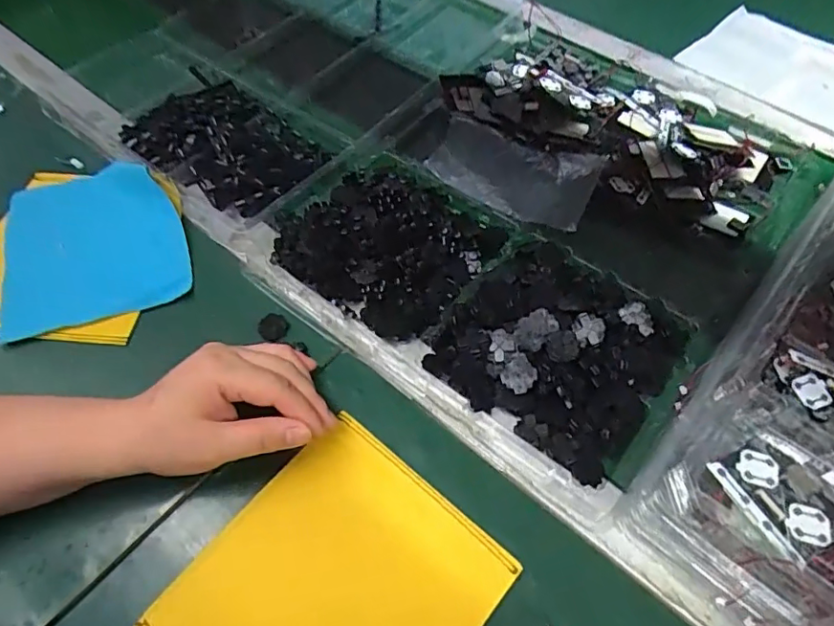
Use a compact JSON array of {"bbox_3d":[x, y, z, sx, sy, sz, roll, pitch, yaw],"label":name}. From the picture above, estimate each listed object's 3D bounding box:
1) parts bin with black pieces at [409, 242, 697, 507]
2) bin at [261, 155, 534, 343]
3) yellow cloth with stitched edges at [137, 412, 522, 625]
[{"bbox_3d":[0.103,0.023,0.397,0.157,0.034,0.149,34,63,20],"label":"parts bin with black pieces"},{"bbox_3d":[-0.025,-0.067,0.451,0.173,0.034,0.152,37,64,21],"label":"bin"},{"bbox_3d":[-0.050,0.165,0.324,0.151,0.010,0.170,35,63,20],"label":"yellow cloth with stitched edges"}]

